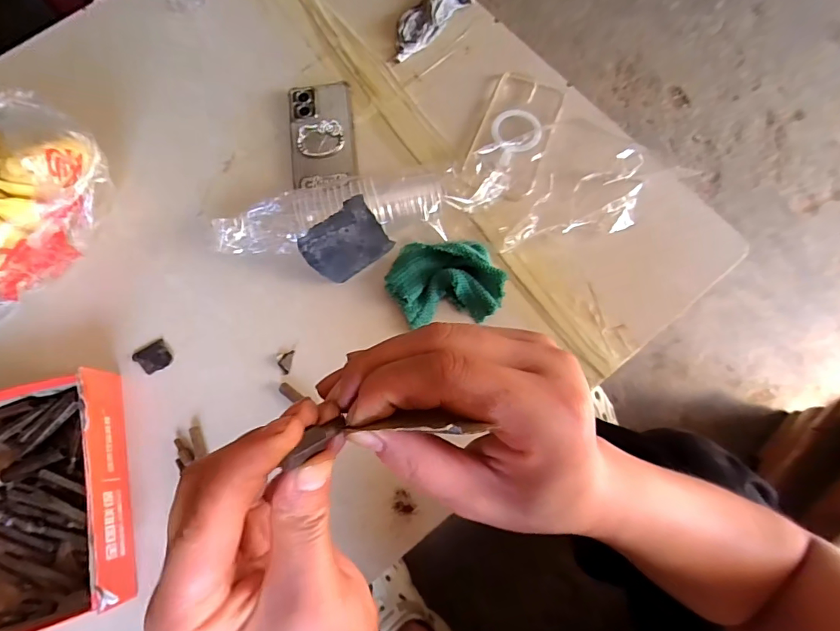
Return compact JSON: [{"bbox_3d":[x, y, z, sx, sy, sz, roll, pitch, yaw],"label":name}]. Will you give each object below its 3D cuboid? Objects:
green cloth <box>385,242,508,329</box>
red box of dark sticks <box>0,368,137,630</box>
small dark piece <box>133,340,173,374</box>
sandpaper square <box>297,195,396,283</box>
[{"bbox_3d":[0.025,-0.036,0.476,0.114,0.034,0.079,-6,74,1],"label":"green cloth"},{"bbox_3d":[-0.356,0.170,0.426,0.164,0.047,0.216,-14,74,-2],"label":"red box of dark sticks"},{"bbox_3d":[-0.279,0.045,0.483,0.033,0.004,0.030,-33,76,-7],"label":"small dark piece"},{"bbox_3d":[-0.073,-0.072,0.468,0.081,0.068,0.016,-35,31,11],"label":"sandpaper square"}]

